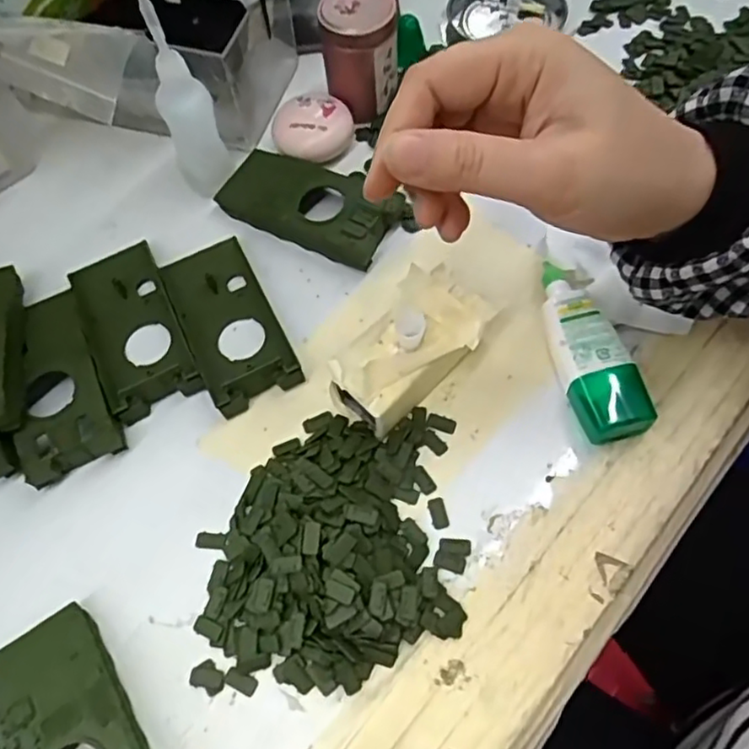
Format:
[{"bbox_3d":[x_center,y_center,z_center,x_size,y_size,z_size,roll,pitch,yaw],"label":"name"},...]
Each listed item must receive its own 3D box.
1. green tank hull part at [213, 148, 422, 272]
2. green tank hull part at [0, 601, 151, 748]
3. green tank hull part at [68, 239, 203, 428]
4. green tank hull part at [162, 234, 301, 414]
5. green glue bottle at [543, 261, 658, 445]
[{"bbox_3d":[-0.036,-0.098,0.368,0.118,0.015,0.048,23,80,19],"label":"green tank hull part"},{"bbox_3d":[-0.120,0.148,0.255,0.048,0.016,0.102,-35,66,-12],"label":"green tank hull part"},{"bbox_3d":[-0.131,-0.028,0.344,0.047,0.015,0.104,-25,64,-8],"label":"green tank hull part"},{"bbox_3d":[-0.079,-0.031,0.342,0.046,0.018,0.103,-25,64,-7],"label":"green tank hull part"},{"bbox_3d":[0.104,-0.011,0.316,0.032,0.025,0.096,-11,63,0],"label":"green glue bottle"}]

